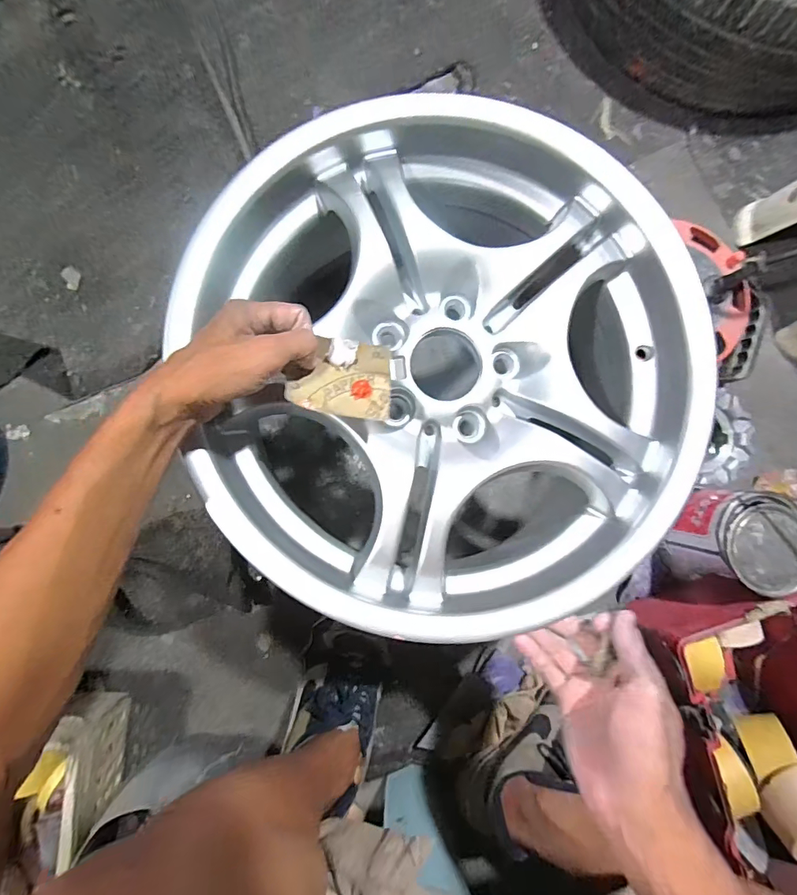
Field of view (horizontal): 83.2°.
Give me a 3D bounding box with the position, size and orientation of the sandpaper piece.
[{"bbox_3d":[-0.043,-0.054,0.346,0.076,0.017,0.056,8,87,0],"label":"sandpaper piece"}]

